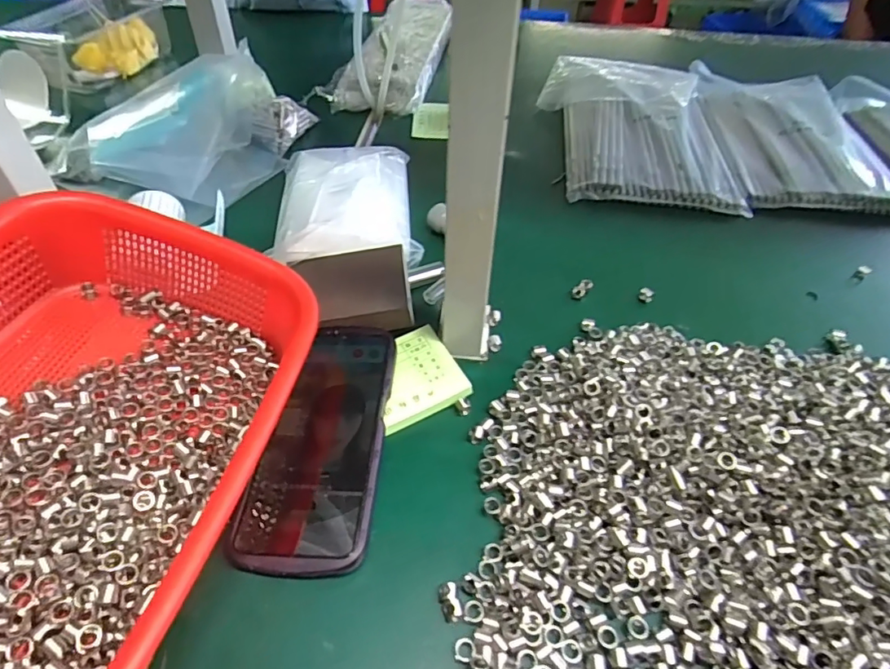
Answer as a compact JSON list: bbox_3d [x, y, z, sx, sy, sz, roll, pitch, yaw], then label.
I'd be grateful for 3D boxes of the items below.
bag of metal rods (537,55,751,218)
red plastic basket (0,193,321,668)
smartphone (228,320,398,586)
[{"bbox_3d":[0.225,-0.262,0.639,0.203,0.040,0.335,6,47,4],"label":"bag of metal rods"},{"bbox_3d":[-0.202,0.042,0.276,0.209,0.096,0.289,10,47,8],"label":"red plastic basket"},{"bbox_3d":[-0.075,0.063,0.335,0.075,0.017,0.168,5,47,3],"label":"smartphone"}]

